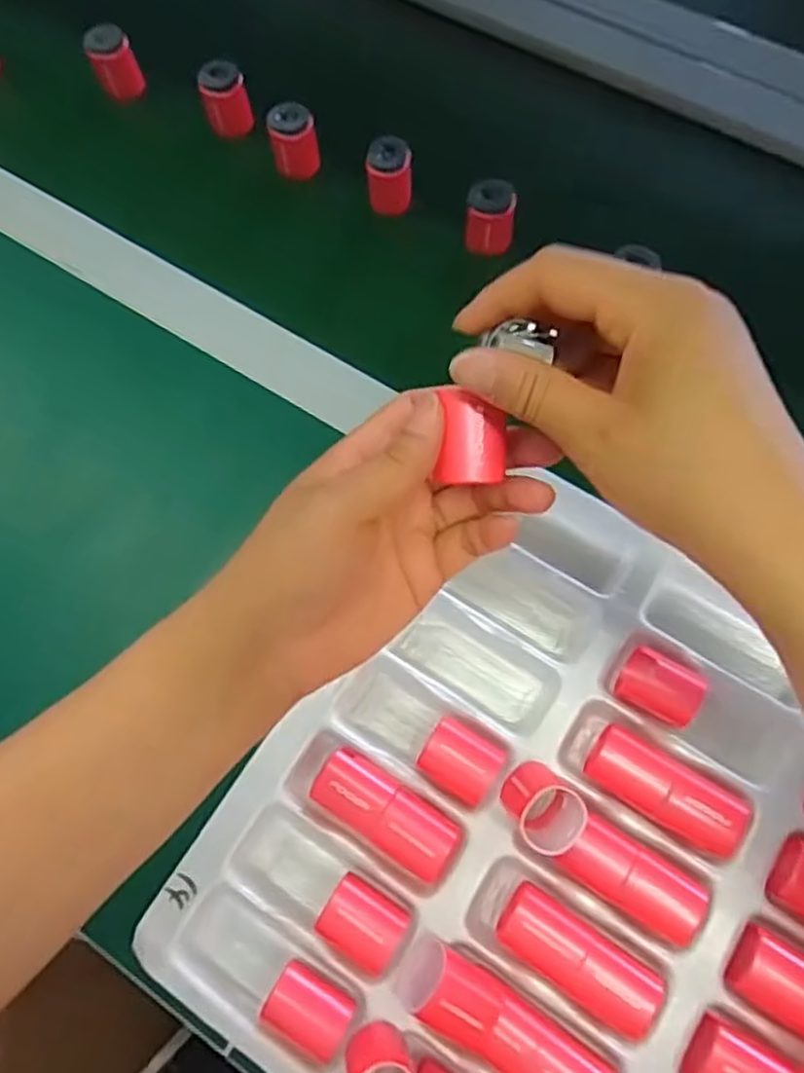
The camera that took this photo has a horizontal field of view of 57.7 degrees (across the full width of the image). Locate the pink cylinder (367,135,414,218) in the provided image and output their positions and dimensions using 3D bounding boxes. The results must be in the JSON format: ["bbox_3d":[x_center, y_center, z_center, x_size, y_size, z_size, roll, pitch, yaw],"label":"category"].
[{"bbox_3d":[-0.008,-0.245,0.500,0.029,0.044,0.026,-2,71,1],"label":"pink cylinder"}]

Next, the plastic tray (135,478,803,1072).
[{"bbox_3d":[0.134,0.195,0.334,0.416,0.053,0.319,39,77,14],"label":"plastic tray"}]

